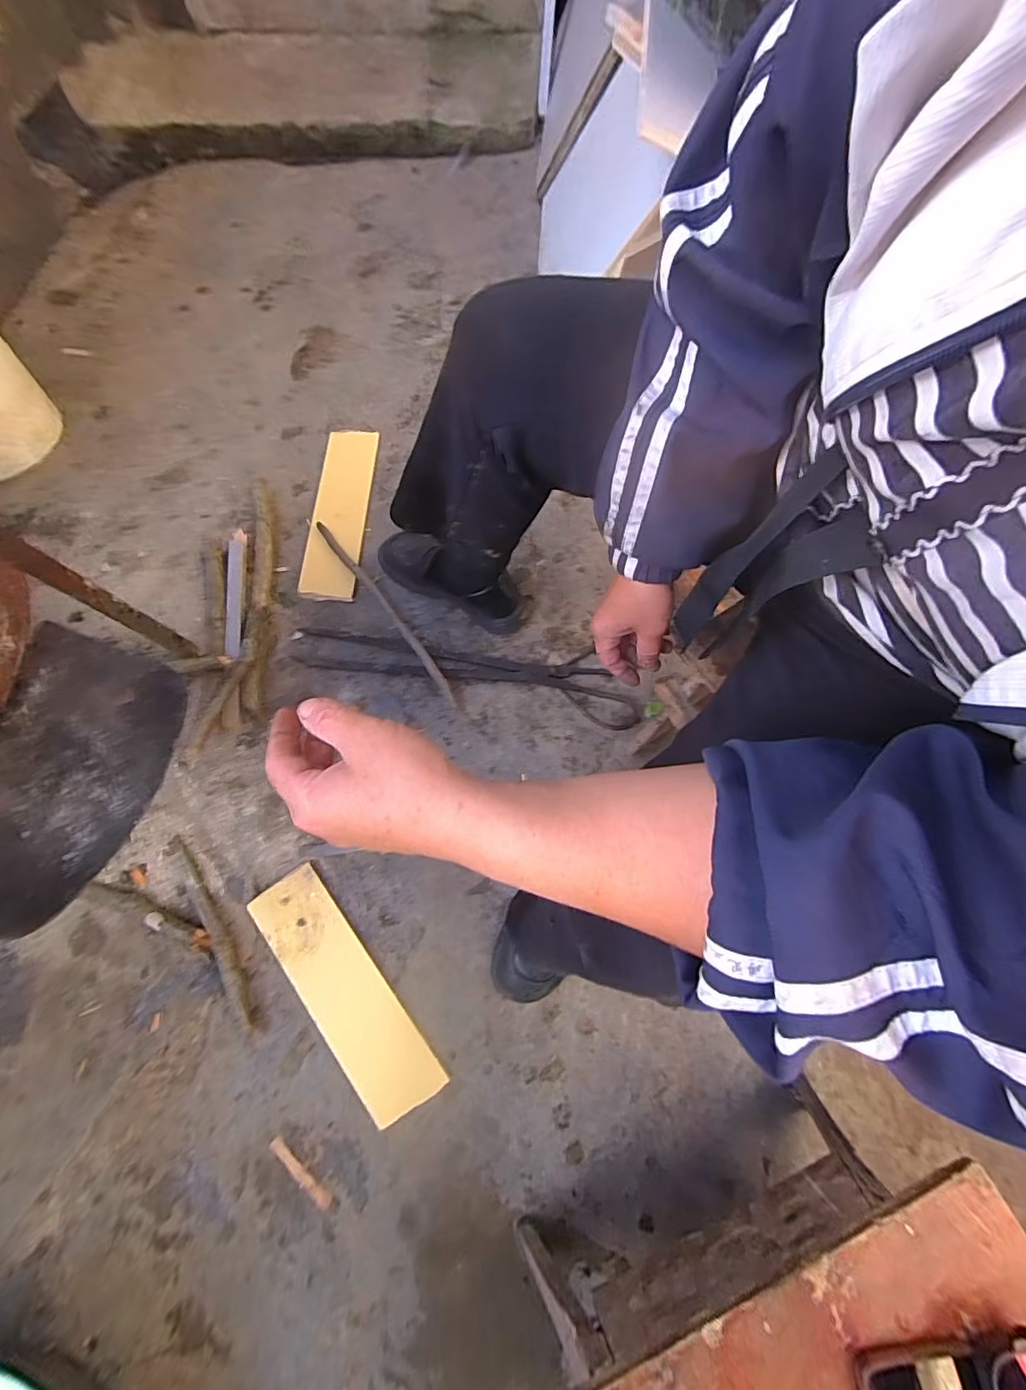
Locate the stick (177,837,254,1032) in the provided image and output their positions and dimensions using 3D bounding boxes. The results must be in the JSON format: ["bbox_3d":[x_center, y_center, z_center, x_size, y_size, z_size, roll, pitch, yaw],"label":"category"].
[{"bbox_3d":[-0.353,0.276,0.621,0.019,0.015,0.233,-28,72,-10],"label":"stick"}]

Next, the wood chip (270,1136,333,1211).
[{"bbox_3d":[-0.225,0.507,0.554,0.086,0.006,0.015,38,74,13],"label":"wood chip"}]

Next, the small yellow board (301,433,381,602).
[{"bbox_3d":[-0.278,-0.301,0.846,0.081,0.020,0.326,2,70,1],"label":"small yellow board"}]

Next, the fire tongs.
[{"bbox_3d":[-0.065,-0.044,0.746,0.489,0.012,0.099,12,70,4],"label":"fire tongs"}]

